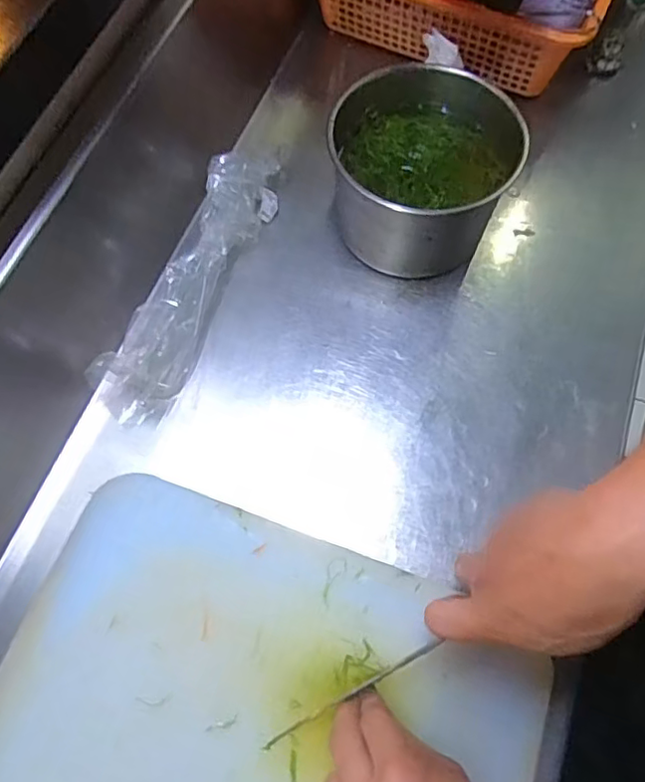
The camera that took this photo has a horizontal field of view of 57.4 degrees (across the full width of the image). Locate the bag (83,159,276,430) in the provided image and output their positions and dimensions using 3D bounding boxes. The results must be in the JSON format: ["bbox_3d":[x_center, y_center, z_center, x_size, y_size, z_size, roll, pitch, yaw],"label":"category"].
[{"bbox_3d":[-0.113,-0.102,0.519,0.062,0.049,0.273,22,70,8],"label":"bag"}]

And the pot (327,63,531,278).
[{"bbox_3d":[0.085,-0.188,0.525,0.148,0.111,0.157,0,68,0],"label":"pot"}]

